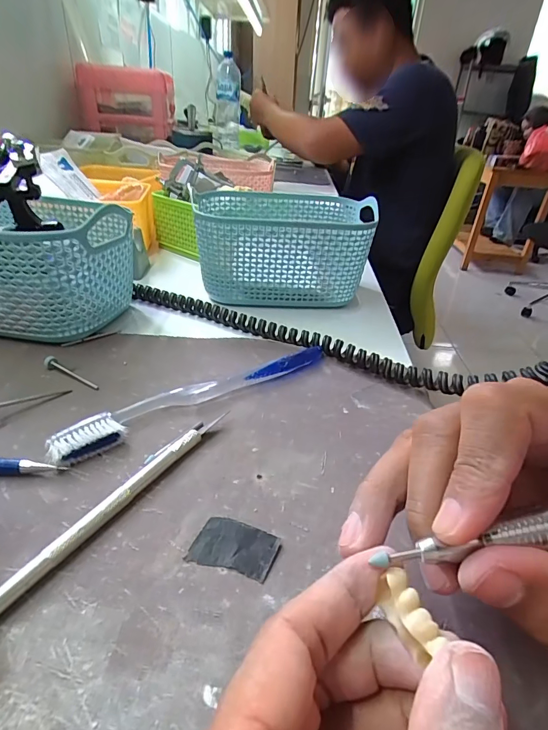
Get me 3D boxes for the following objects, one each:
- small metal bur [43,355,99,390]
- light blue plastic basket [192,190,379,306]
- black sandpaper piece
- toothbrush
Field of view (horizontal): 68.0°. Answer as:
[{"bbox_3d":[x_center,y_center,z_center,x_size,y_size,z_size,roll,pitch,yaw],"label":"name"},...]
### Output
[{"bbox_3d":[-0.133,0.005,0.267,0.047,0.008,0.007,19,35,22],"label":"small metal bur"},{"bbox_3d":[0.007,-0.116,0.407,0.164,0.079,0.119,0,33,-7],"label":"light blue plastic basket"},{"bbox_3d":[-0.016,0.077,0.172,0.035,0.004,0.021,11,33,10],"label":"black sandpaper piece"},{"bbox_3d":[-0.041,0.016,0.257,0.187,0.013,0.018,-22,40,-34],"label":"toothbrush"}]

